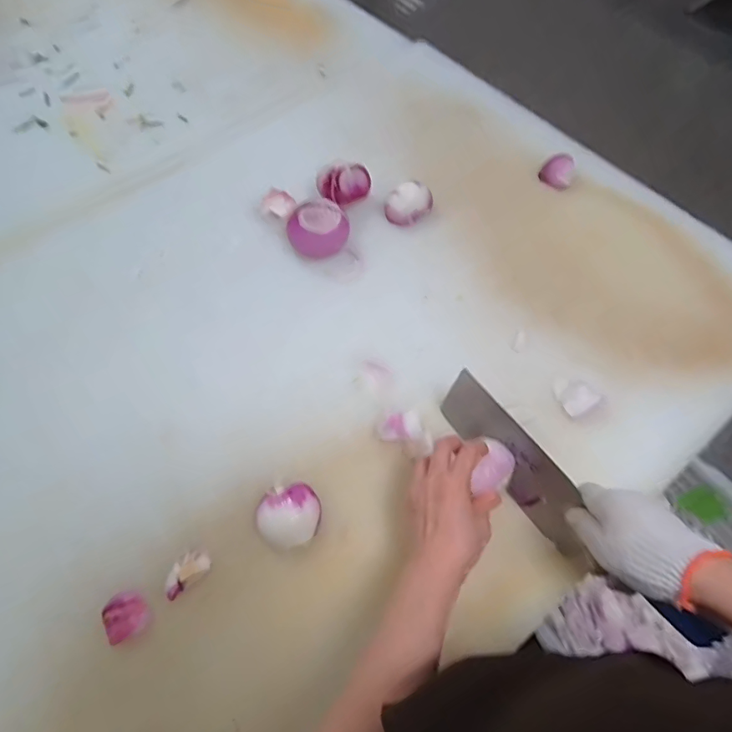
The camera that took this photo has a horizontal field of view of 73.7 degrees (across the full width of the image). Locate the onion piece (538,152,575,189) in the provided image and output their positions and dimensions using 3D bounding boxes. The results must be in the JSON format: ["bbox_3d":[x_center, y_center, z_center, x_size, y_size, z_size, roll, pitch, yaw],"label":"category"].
[{"bbox_3d":[0.285,-0.290,0.727,0.045,0.029,0.050,17,63,9],"label":"onion piece"}]

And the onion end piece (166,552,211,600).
[{"bbox_3d":[-0.181,0.206,0.490,0.047,0.011,0.030,-39,68,-19],"label":"onion end piece"}]

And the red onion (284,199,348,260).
[{"bbox_3d":[-0.065,-0.187,0.665,0.077,0.046,0.069,-40,68,-20],"label":"red onion"}]

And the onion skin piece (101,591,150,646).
[{"bbox_3d":[-0.233,0.240,0.472,0.039,0.014,0.041,0,61,0],"label":"onion skin piece"}]

